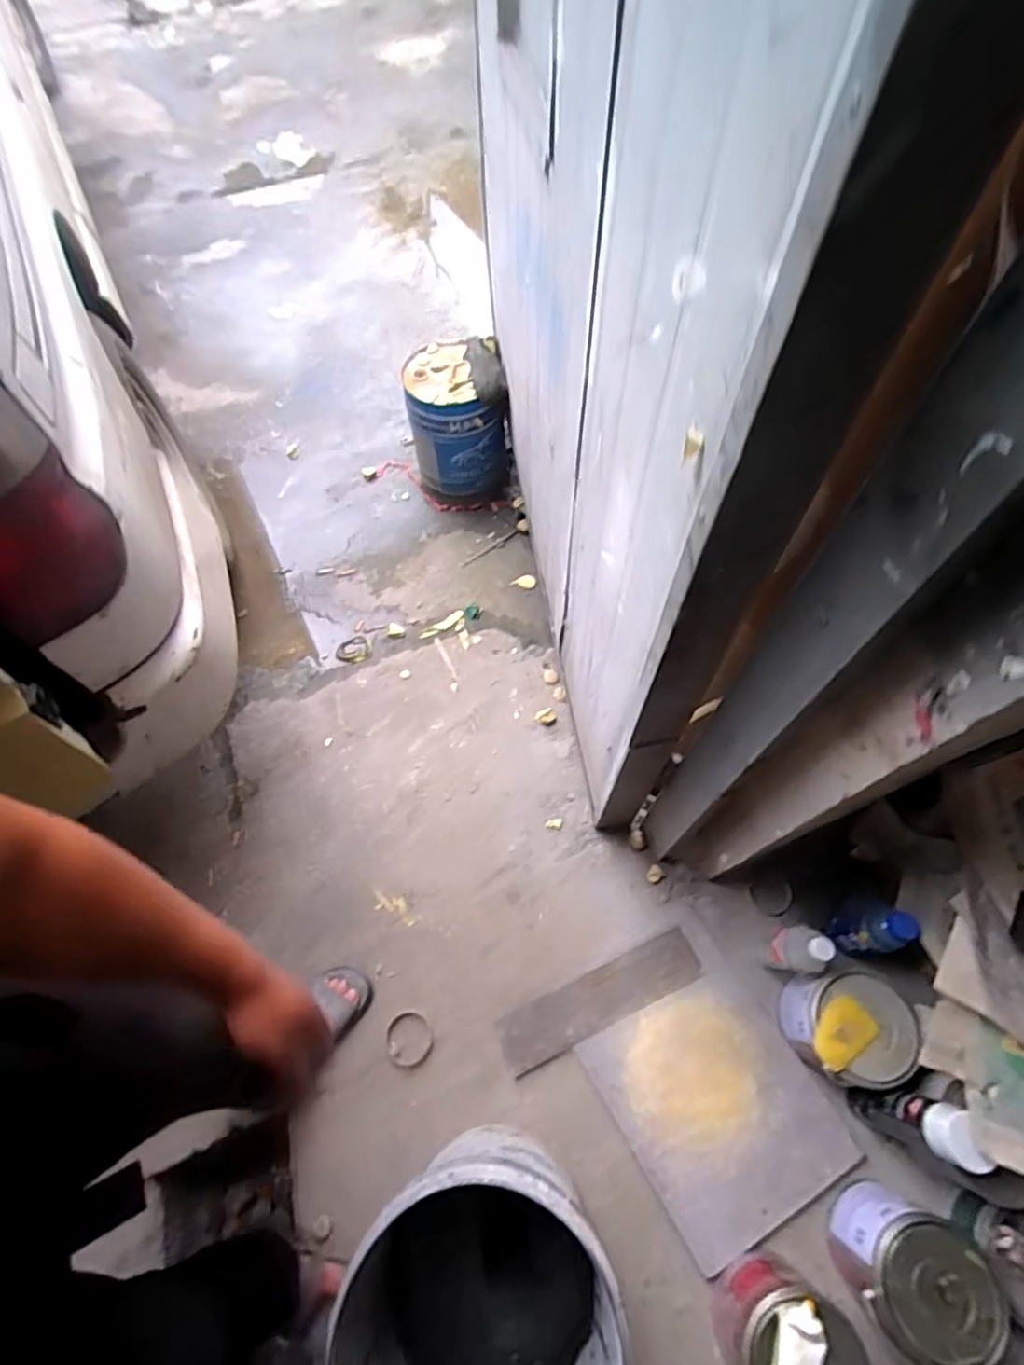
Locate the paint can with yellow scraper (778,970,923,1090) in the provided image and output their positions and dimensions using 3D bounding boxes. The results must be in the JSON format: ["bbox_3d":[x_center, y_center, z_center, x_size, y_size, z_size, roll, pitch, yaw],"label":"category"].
[{"bbox_3d":[0.529,0.550,0.969,0.148,0.151,0.147,0,63,0],"label":"paint can with yellow scraper"}]

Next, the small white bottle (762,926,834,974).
[{"bbox_3d":[0.457,0.444,1.003,0.056,0.217,0.072,-13,61,-5],"label":"small white bottle"}]

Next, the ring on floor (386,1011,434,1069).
[{"bbox_3d":[-0.176,0.617,1.050,0.082,0.011,0.083,0,63,0],"label":"ring on floor"}]

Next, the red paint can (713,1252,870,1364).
[{"bbox_3d":[0.365,0.887,0.796,0.153,0.172,0.163,0,63,0],"label":"red paint can"}]

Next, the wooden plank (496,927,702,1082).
[{"bbox_3d":[0.155,0.555,1.066,0.368,0.018,0.092,-23,65,-11],"label":"wooden plank"}]

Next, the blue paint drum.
[{"bbox_3d":[-0.157,-0.710,1.680,0.260,0.395,0.259,-10,63,-5],"label":"blue paint drum"}]

